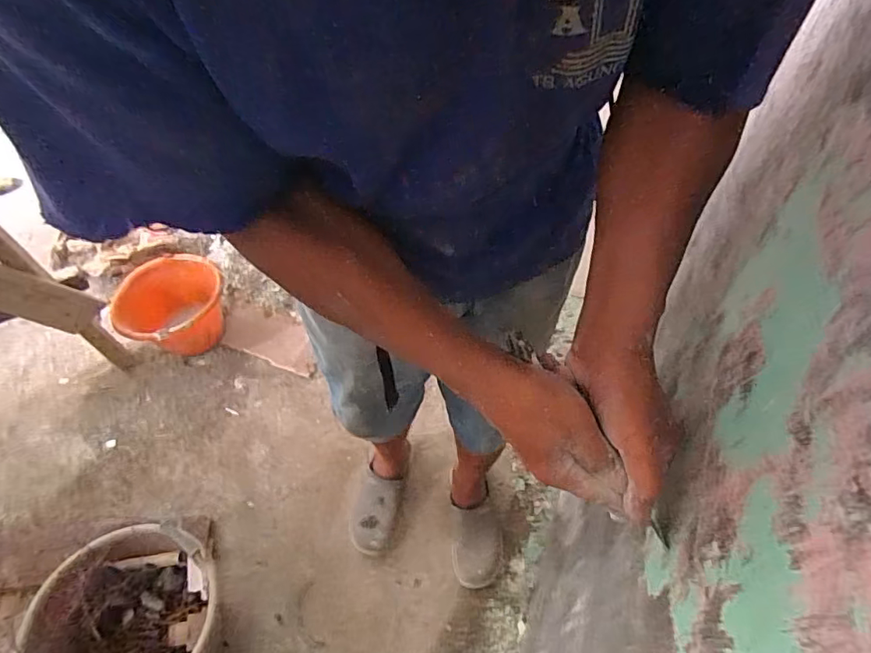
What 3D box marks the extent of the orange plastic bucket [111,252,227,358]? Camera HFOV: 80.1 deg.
[{"bbox_3d":[-0.653,-0.036,1.304,0.228,0.178,0.253,-1,54,-2],"label":"orange plastic bucket"}]

